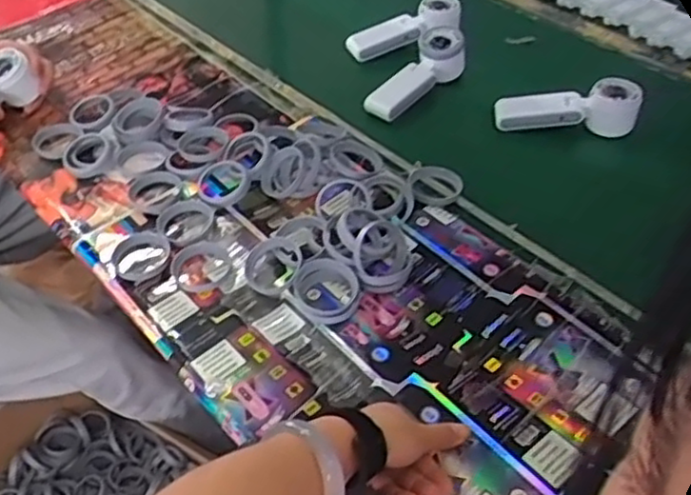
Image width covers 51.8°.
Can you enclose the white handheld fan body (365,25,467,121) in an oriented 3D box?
[{"bbox_3d":[0.092,-0.225,0.921,0.062,0.045,0.161,36,72,30],"label":"white handheld fan body"}]

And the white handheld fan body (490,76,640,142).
[{"bbox_3d":[0.264,-0.164,0.847,0.160,0.063,0.044,2,46,2],"label":"white handheld fan body"}]

